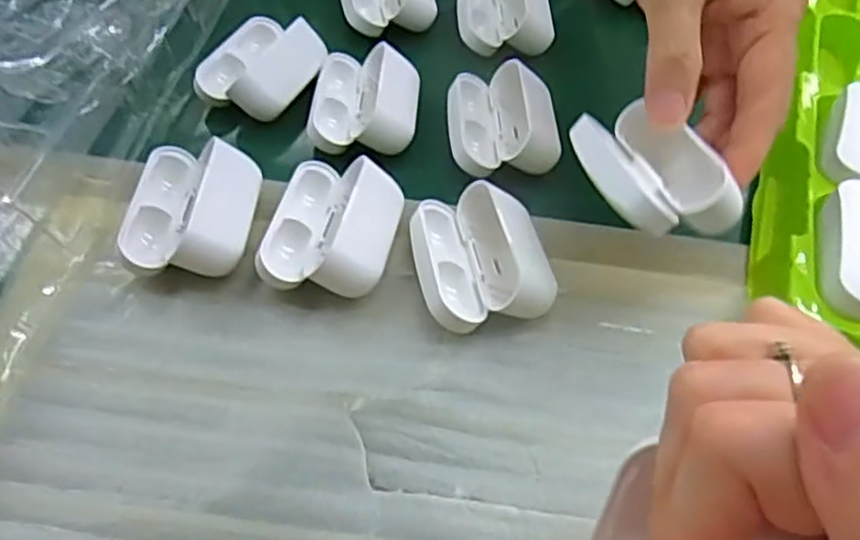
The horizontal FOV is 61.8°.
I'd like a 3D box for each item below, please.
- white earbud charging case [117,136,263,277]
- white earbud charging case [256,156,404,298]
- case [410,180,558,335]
[{"bbox_3d":[-0.103,-0.027,0.313,0.051,0.025,0.065,3,54,0],"label":"white earbud charging case"},{"bbox_3d":[-0.041,-0.020,0.309,0.051,0.027,0.066,9,54,4],"label":"white earbud charging case"},{"bbox_3d":[0.021,-0.007,0.301,0.052,0.026,0.066,-9,55,-9],"label":"case"}]

